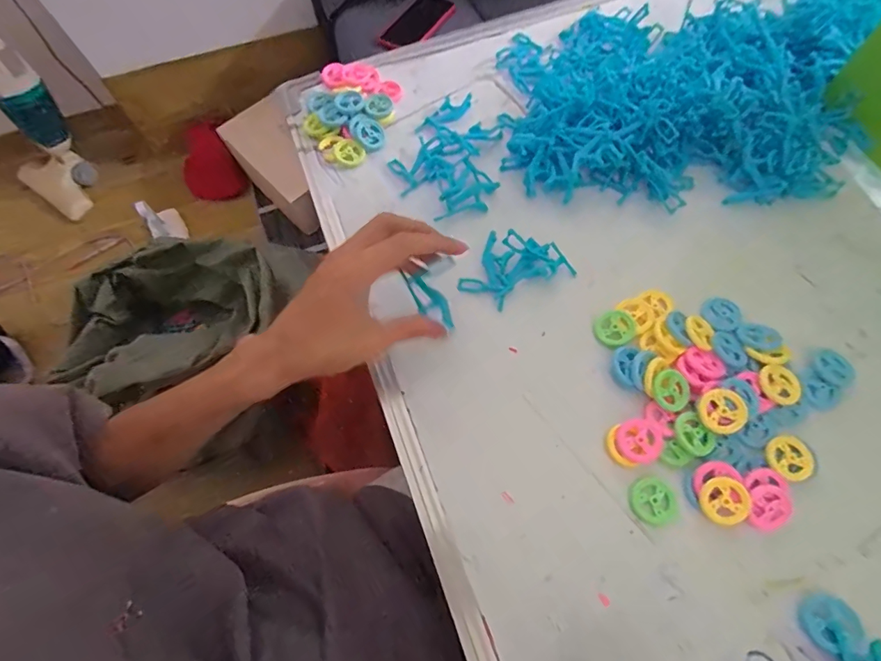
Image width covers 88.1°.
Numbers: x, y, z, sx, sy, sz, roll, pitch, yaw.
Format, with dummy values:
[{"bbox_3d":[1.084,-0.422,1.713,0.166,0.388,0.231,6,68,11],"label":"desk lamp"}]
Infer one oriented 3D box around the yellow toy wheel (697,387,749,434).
[{"bbox_3d":[0.193,0.055,0.311,0.030,0.006,0.029,-3,80,15],"label":"yellow toy wheel"}]

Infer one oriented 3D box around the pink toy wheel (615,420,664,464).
[{"bbox_3d":[0.140,0.078,0.320,0.029,0.008,0.030,-1,67,2],"label":"pink toy wheel"}]

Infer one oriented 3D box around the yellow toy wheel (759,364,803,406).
[{"bbox_3d":[0.245,0.039,0.329,0.024,0.004,0.029,-34,69,6],"label":"yellow toy wheel"}]

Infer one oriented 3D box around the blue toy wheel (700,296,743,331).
[{"bbox_3d":[0.221,-0.013,0.358,0.032,0.005,0.028,-31,69,-10],"label":"blue toy wheel"}]

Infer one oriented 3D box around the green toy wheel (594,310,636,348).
[{"bbox_3d":[0.137,-0.001,0.357,0.031,0.006,0.028,-32,69,-11],"label":"green toy wheel"}]

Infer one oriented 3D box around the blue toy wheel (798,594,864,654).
[{"bbox_3d":[0.234,0.176,0.273,0.029,0.005,0.027,-12,57,19],"label":"blue toy wheel"}]

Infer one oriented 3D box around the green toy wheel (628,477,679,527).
[{"bbox_3d":[0.144,0.116,0.308,0.030,0.005,0.031,-1,67,2],"label":"green toy wheel"}]

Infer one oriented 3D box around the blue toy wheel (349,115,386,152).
[{"bbox_3d":[-0.071,-0.194,0.450,0.031,0.015,0.036,-18,67,-5],"label":"blue toy wheel"}]

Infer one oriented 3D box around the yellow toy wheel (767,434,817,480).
[{"bbox_3d":[0.239,0.087,0.311,0.027,0.007,0.029,-1,67,2],"label":"yellow toy wheel"}]

